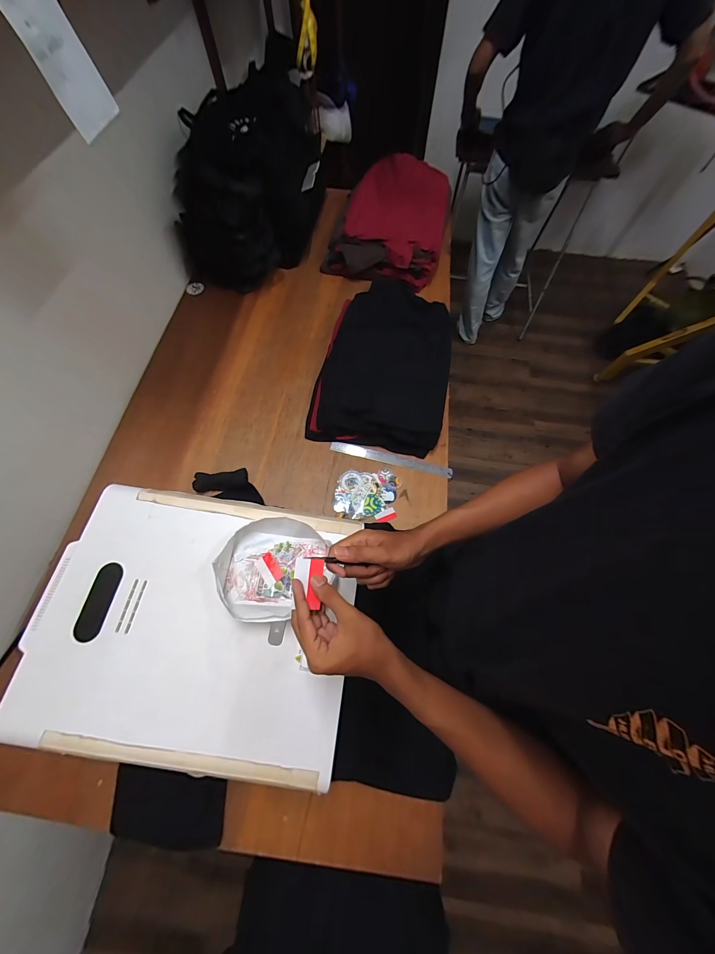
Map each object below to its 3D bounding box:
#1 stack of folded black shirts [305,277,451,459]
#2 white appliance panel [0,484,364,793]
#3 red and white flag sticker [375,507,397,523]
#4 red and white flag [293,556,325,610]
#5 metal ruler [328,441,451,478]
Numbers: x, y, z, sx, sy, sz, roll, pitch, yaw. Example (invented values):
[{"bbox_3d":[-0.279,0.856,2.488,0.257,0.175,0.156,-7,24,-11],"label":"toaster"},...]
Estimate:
[{"bbox_3d":[0.093,-0.370,0.915,0.354,0.074,0.615,12,68,2],"label":"stack of folded black shirts"},{"bbox_3d":[-0.267,0.231,0.523,0.500,0.032,0.399,8,68,1],"label":"white appliance panel"},{"bbox_3d":[0.069,0.095,0.763,0.053,0.005,0.026,-22,70,-11],"label":"red and white flag sticker"},{"bbox_3d":[-0.062,0.131,0.386,0.035,0.005,0.057,8,78,-13],"label":"red and white flag"},{"bbox_3d":[0.090,-0.048,0.817,0.322,0.006,0.030,13,72,3],"label":"metal ruler"}]

